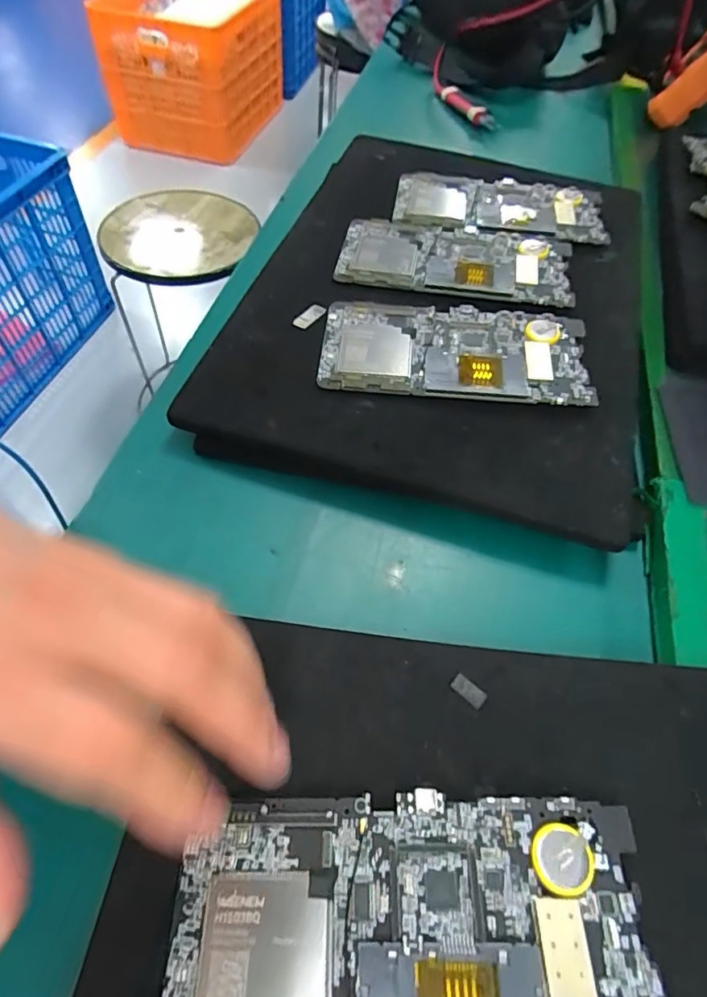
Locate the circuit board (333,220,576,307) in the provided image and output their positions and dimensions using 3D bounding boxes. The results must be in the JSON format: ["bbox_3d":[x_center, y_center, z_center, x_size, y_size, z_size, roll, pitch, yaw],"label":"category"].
[{"bbox_3d":[0.068,-0.161,0.352,0.153,0.007,0.072,12,56,4],"label":"circuit board"}]

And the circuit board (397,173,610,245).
[{"bbox_3d":[0.110,-0.223,0.394,0.154,0.008,0.075,8,56,1],"label":"circuit board"}]

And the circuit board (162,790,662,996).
[{"bbox_3d":[0.018,0.140,0.168,0.152,0.006,0.073,2,56,-3],"label":"circuit board"}]

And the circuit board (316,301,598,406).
[{"bbox_3d":[0.058,-0.088,0.310,0.151,0.009,0.072,5,57,2],"label":"circuit board"}]

